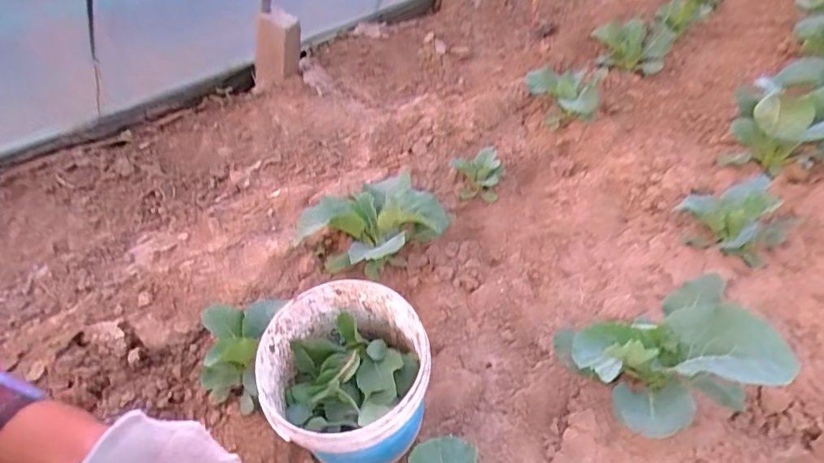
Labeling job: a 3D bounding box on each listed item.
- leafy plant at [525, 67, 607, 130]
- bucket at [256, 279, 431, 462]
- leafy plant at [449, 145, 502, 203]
[{"bbox_3d":[0.460,-0.412,1.452,0.171,0.128,0.204,-14,39,-10],"label":"leafy plant"},{"bbox_3d":[-0.079,0.223,0.677,0.207,0.228,0.216,-3,38,3],"label":"bucket"},{"bbox_3d":[0.156,-0.132,1.161,0.113,0.076,0.105,-4,39,3],"label":"leafy plant"}]

